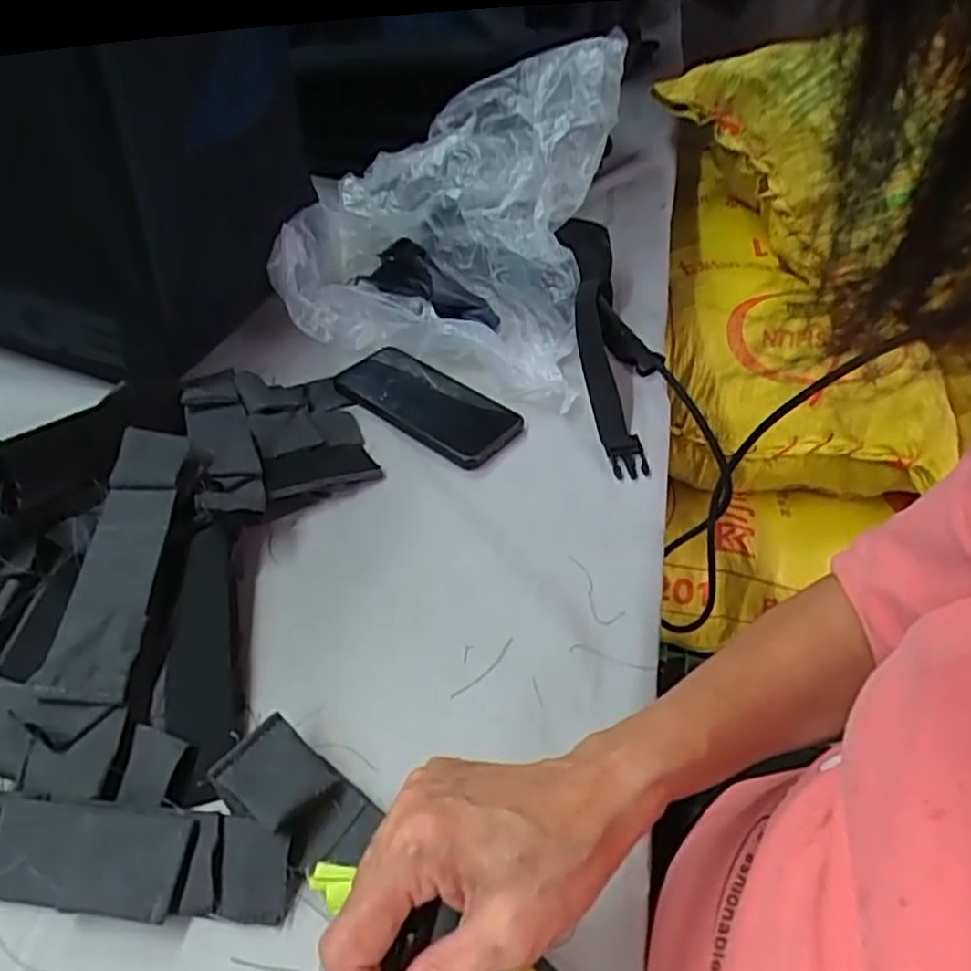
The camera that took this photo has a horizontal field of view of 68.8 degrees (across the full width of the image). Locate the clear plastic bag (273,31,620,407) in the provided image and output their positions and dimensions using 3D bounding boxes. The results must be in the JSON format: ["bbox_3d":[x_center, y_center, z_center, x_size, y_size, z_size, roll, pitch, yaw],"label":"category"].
[{"bbox_3d":[-0.028,-0.262,0.669,0.279,0.216,0.268,12,47,7],"label":"clear plastic bag"}]

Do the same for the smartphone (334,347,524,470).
[{"bbox_3d":[-0.052,-0.074,0.622,0.171,0.015,0.085,30,51,22],"label":"smartphone"}]

